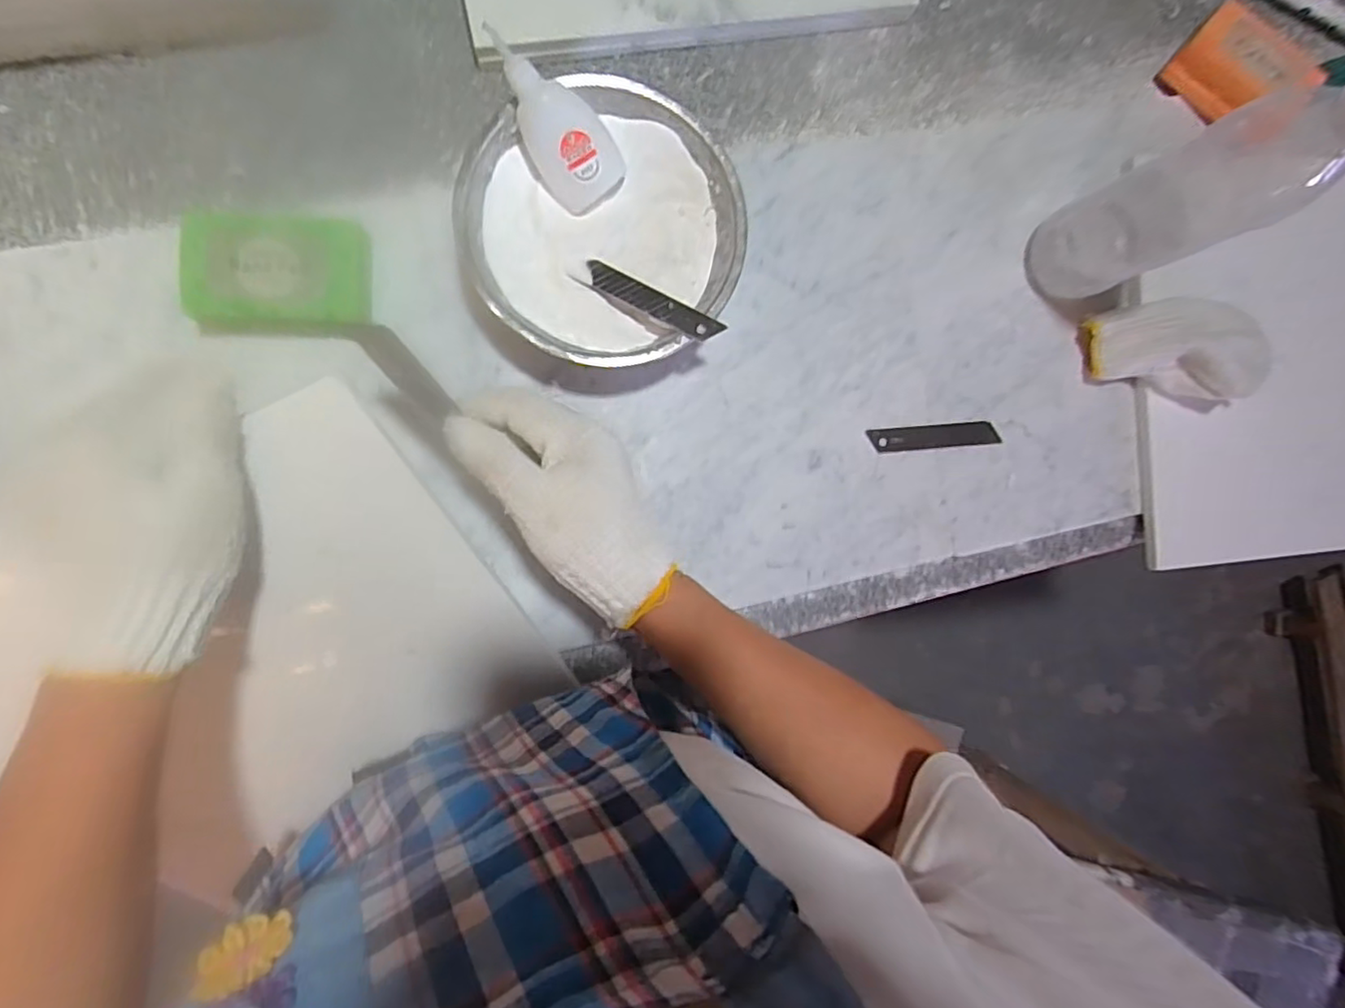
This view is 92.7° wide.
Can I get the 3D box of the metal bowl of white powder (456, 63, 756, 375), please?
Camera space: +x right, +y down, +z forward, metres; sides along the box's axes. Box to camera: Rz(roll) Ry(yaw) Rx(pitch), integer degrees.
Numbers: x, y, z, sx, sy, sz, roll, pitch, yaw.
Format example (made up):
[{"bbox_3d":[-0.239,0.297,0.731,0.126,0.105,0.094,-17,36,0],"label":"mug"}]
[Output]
[{"bbox_3d":[-0.041,-0.163,0.390,0.158,0.066,0.153,0,92,-8],"label":"metal bowl of white powder"}]

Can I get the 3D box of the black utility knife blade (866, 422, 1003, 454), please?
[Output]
[{"bbox_3d":[0.188,-0.048,0.457,0.098,0.004,0.017,-6,90,-9],"label":"black utility knife blade"}]

